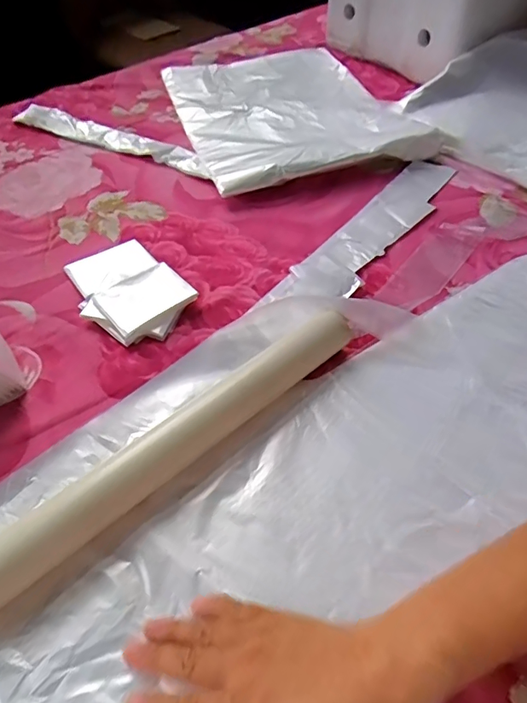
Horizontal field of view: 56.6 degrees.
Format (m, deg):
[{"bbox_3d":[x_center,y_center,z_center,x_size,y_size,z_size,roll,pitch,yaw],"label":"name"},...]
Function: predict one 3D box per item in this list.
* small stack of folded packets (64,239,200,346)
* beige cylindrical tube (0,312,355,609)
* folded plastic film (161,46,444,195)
[{"bbox_3d":[-0.139,-0.066,0.498,0.095,0.022,0.143,-29,58,-23],"label":"small stack of folded packets"},{"bbox_3d":[-0.067,0.070,0.376,0.350,0.037,0.039,-34,60,-26],"label":"beige cylindrical tube"},{"bbox_3d":[0.028,-0.374,0.748,0.313,0.042,0.397,-16,53,-15],"label":"folded plastic film"}]

